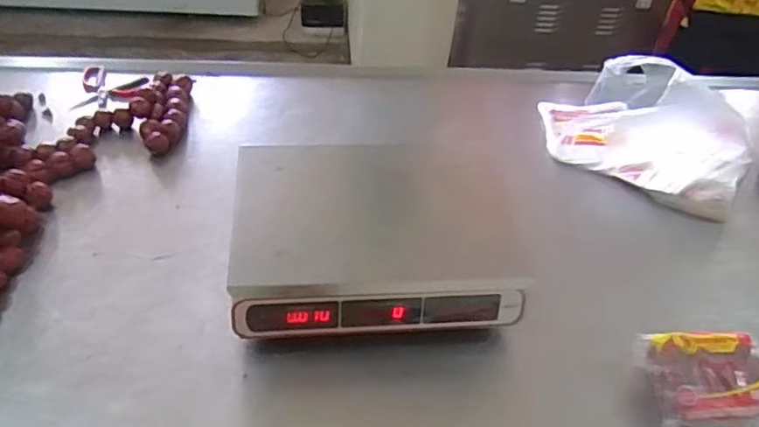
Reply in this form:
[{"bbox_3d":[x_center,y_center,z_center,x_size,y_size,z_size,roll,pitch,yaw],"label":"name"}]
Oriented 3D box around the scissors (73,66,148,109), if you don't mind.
[{"bbox_3d":[-0.484,-0.222,1.111,0.137,0.027,0.118,7,43,15],"label":"scissors"}]

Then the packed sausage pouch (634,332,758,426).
[{"bbox_3d":[0.375,0.191,0.706,0.139,0.058,0.107,0,42,-7],"label":"packed sausage pouch"}]

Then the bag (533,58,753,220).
[{"bbox_3d":[0.453,-0.168,1.055,0.341,0.135,0.267,23,45,18],"label":"bag"}]

